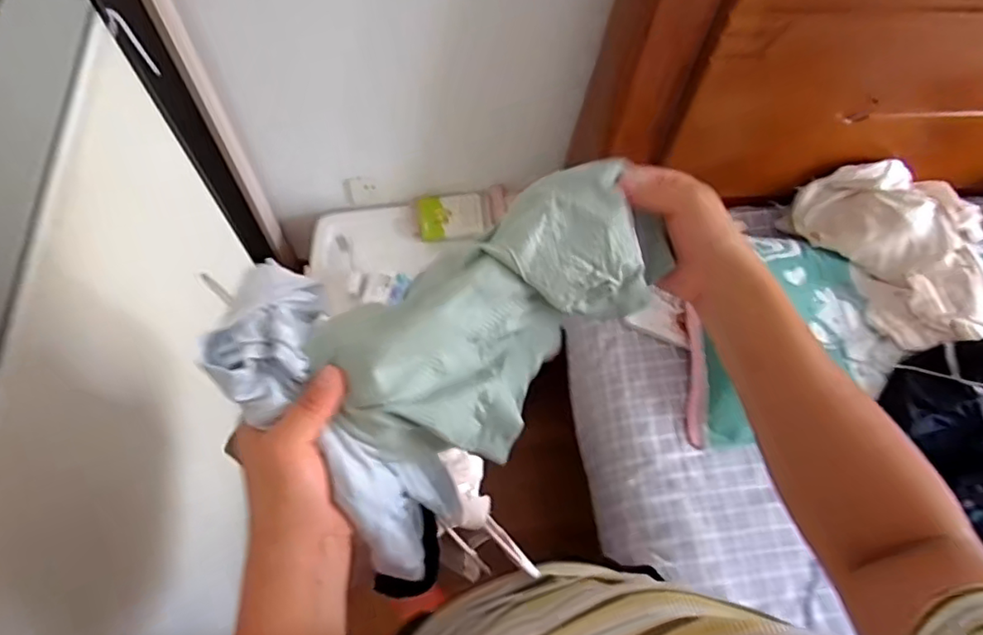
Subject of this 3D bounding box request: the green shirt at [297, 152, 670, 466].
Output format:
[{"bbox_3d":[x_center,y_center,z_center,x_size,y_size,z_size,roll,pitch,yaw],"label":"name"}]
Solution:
[{"bbox_3d":[0.014,-0.002,0.397,0.250,0.083,0.117,-37,72,-18],"label":"green shirt"}]

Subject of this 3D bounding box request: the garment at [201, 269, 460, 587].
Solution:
[{"bbox_3d":[-0.087,0.079,0.374,0.075,0.077,0.238,-35,113,-13],"label":"garment"}]

